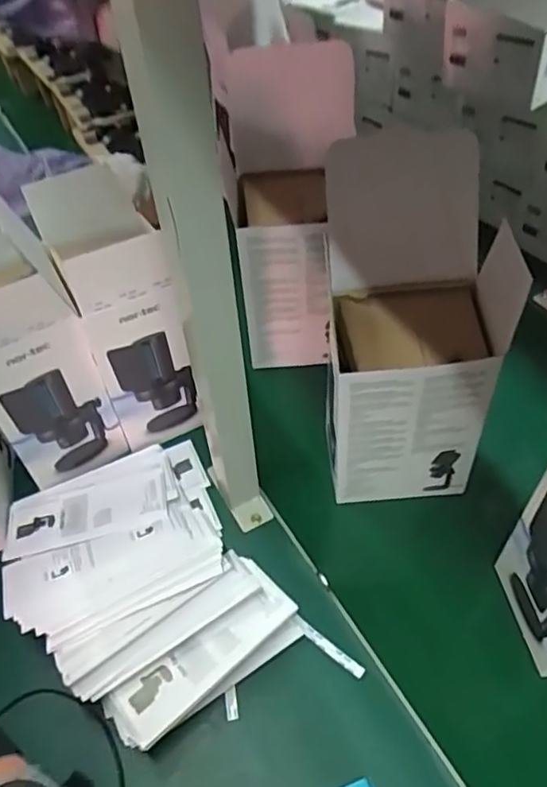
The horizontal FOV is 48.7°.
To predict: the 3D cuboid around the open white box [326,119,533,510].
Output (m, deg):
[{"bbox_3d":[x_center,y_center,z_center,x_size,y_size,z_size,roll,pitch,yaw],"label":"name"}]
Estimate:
[{"bbox_3d":[0.133,-0.064,0.637,0.159,0.330,0.203,-3,50,-4],"label":"open white box"}]

